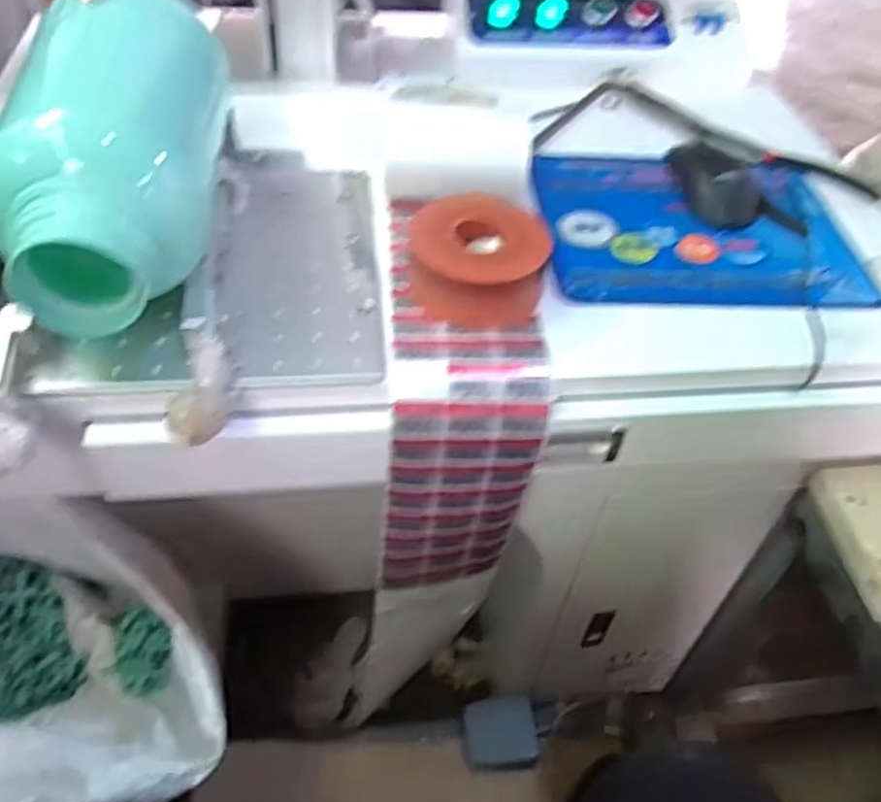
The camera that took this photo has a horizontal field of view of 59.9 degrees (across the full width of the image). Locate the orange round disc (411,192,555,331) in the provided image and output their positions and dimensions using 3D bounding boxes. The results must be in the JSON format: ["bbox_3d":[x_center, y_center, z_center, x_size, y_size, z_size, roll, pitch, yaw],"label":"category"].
[{"bbox_3d":[0.027,-0.101,0.547,0.097,0.053,0.083,10,49,4],"label":"orange round disc"}]

